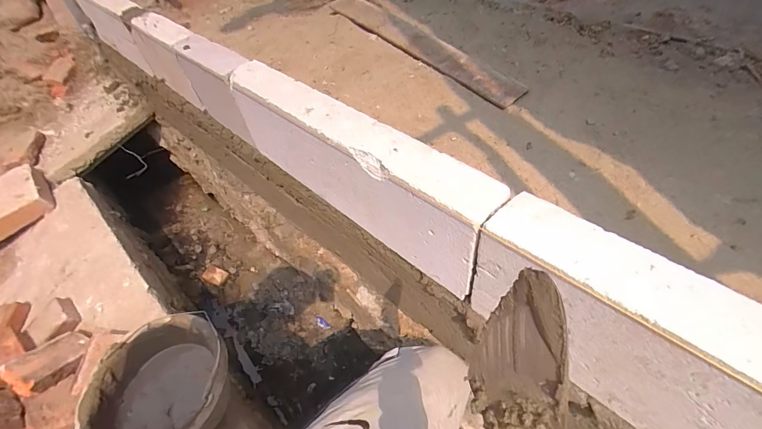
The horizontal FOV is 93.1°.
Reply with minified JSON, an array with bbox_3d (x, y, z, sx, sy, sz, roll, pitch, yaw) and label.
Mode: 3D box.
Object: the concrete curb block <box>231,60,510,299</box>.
[{"bbox_3d":[-0.068,-0.092,0.639,0.072,0.196,0.595,-37,54,-24],"label":"concrete curb block"}]

